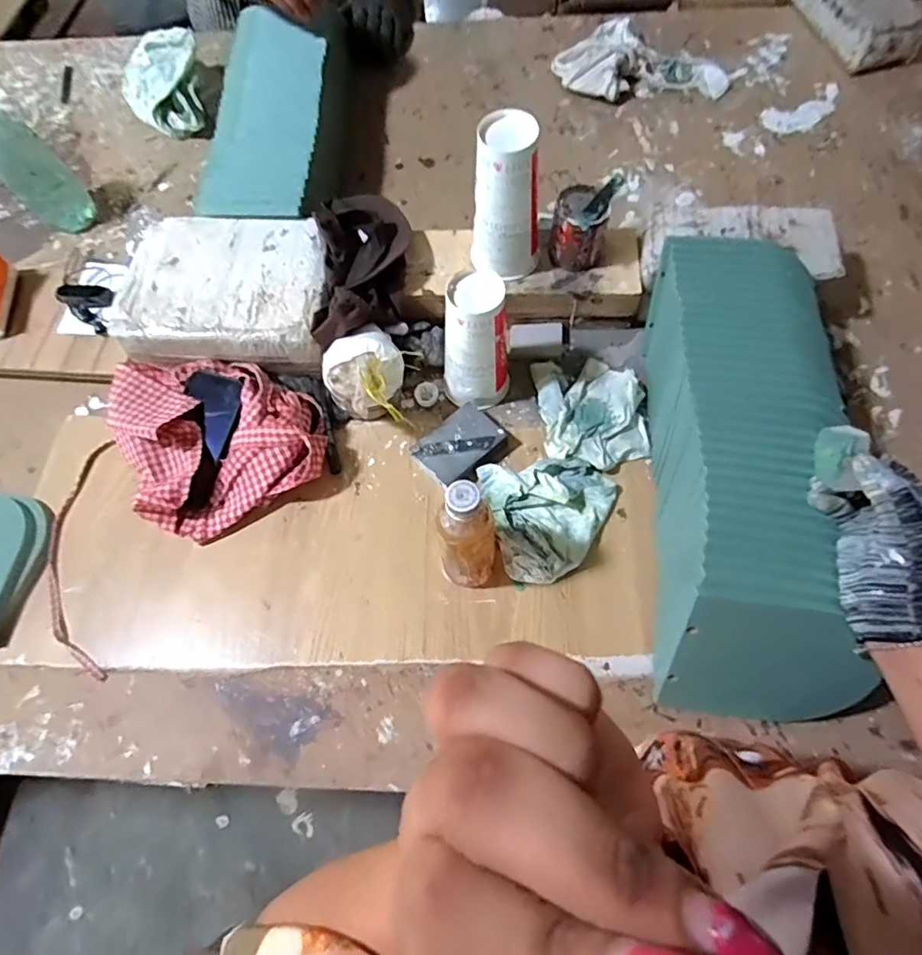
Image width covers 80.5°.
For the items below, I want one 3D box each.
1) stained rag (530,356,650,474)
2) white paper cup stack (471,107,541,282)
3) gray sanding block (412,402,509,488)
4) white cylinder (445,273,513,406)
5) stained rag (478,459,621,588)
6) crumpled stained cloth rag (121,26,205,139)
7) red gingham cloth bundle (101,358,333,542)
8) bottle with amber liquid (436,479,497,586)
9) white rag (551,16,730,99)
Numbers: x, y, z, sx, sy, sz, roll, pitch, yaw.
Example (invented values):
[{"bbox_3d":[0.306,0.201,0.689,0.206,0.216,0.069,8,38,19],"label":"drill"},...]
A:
[{"bbox_3d":[0.162,-0.085,0.666,0.129,0.029,0.159,-4,66,1],"label":"stained rag"},{"bbox_3d":[0.054,-0.312,0.618,0.077,0.160,0.068,3,67,4],"label":"white paper cup stack"},{"bbox_3d":[0.001,-0.036,0.654,0.074,0.032,0.099,39,74,18],"label":"gray sanding block"},{"bbox_3d":[0.018,-0.153,0.632,0.079,0.158,0.073,3,67,4],"label":"white cylinder"},{"bbox_3d":[0.106,0.034,0.601,0.145,0.033,0.139,-16,66,-4],"label":"stained rag"},{"bbox_3d":[-0.492,-0.653,0.912,0.133,0.091,0.172,-20,67,-6],"label":"crumpled stained cloth rag"},{"bbox_3d":[-0.293,-0.063,0.660,0.224,0.064,0.244,-26,68,-8],"label":"red gingham cloth bundle"},{"bbox_3d":[0.010,0.059,0.523,0.052,0.169,0.057,-4,66,1],"label":"bottle with amber liquid"},{"bbox_3d":[0.297,-0.691,0.900,0.264,0.059,0.137,-5,66,1],"label":"white rag"}]

